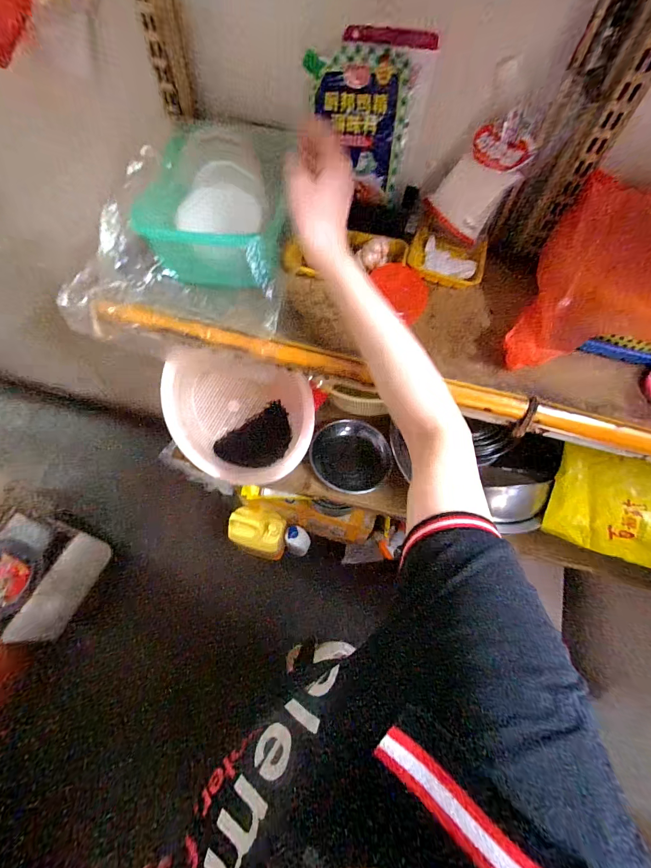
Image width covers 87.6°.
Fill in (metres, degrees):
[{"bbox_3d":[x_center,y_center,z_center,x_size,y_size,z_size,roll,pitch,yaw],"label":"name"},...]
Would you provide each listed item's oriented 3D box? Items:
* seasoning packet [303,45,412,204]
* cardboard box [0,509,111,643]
[{"bbox_3d":[0.046,-0.451,0.506,0.137,0.165,0.011,2,38,0],"label":"seasoning packet"},{"bbox_3d":[-0.956,0.449,1.104,0.311,0.250,0.314,16,59,9],"label":"cardboard box"}]

